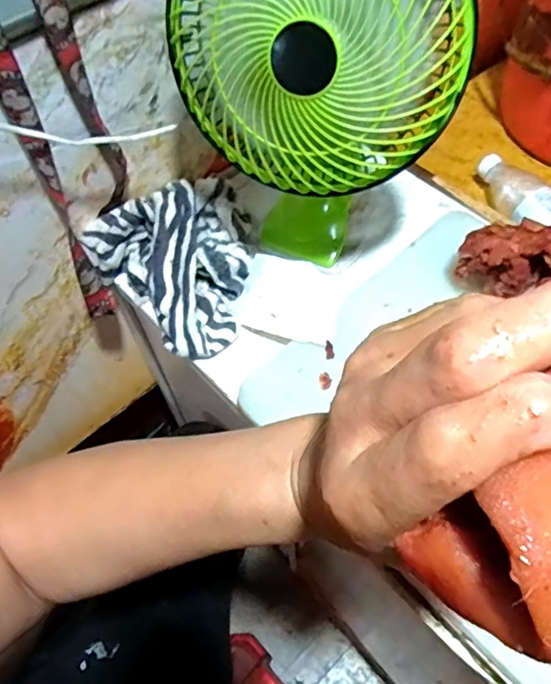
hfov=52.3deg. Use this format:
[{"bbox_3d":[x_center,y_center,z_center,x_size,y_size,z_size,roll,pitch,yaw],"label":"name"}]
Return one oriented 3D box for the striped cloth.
[{"bbox_3d":[-0.084,-0.088,0.555,0.146,0.074,0.175,-38,62,-18],"label":"striped cloth"}]

